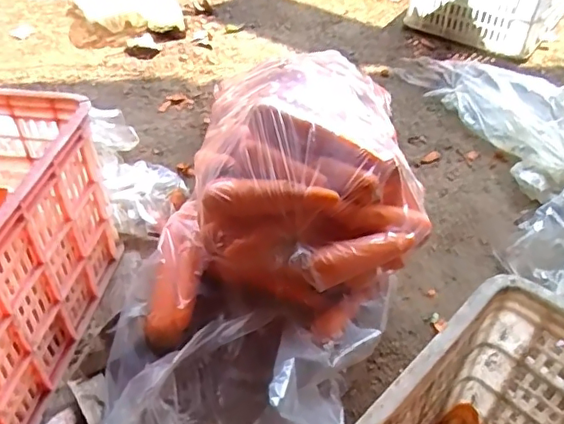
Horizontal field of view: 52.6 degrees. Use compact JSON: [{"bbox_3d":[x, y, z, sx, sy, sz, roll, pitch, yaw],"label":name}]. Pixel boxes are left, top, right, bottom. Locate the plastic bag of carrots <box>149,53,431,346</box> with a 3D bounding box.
[{"bbox_3d":[-0.004,-0.033,0.843,0.369,0.267,0.380,-1,44,-1],"label":"plastic bag of carrots"}]

